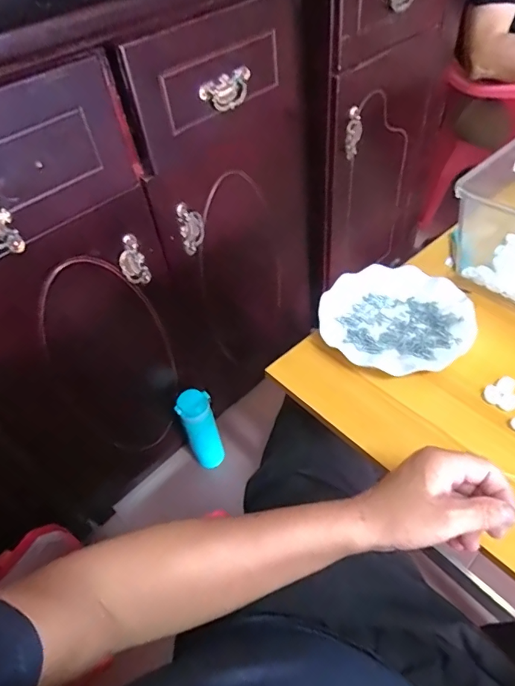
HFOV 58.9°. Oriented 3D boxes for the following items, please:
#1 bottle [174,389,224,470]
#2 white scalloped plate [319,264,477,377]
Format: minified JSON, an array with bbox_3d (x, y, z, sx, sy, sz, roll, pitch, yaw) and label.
[{"bbox_3d":[-0.116,0.185,0.960,0.067,0.219,0.056,-14,48,-6],"label":"bottle"},{"bbox_3d":[0.175,-0.034,0.585,0.179,0.021,0.170,-3,48,4],"label":"white scalloped plate"}]

